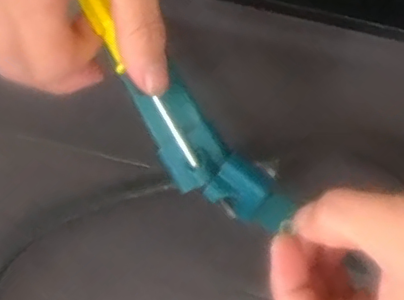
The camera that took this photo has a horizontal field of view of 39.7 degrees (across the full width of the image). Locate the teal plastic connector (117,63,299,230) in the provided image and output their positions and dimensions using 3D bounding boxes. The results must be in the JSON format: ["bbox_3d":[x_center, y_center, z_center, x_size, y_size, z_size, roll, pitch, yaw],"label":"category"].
[{"bbox_3d":[0.001,0.001,0.263,0.032,0.025,0.095,-43,77,-13],"label":"teal plastic connector"}]

